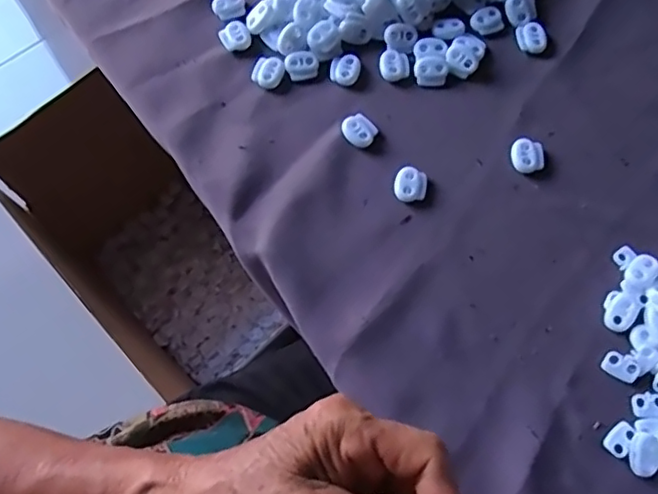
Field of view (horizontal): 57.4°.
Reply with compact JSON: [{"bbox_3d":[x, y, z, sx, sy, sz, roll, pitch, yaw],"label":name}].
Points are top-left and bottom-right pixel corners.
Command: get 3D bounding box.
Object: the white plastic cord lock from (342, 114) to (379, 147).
[{"bbox_3d":[0.019,-0.073,0.376,0.020,0.007,0.021,-35,75,-11],"label":"white plastic cord lock"}]

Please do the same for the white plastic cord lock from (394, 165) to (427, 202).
[{"bbox_3d":[0.050,-0.037,0.365,0.019,0.007,0.020,9,72,4],"label":"white plastic cord lock"}]

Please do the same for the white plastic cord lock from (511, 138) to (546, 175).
[{"bbox_3d":[0.122,-0.056,0.370,0.020,0.006,0.021,-13,72,-4],"label":"white plastic cord lock"}]

